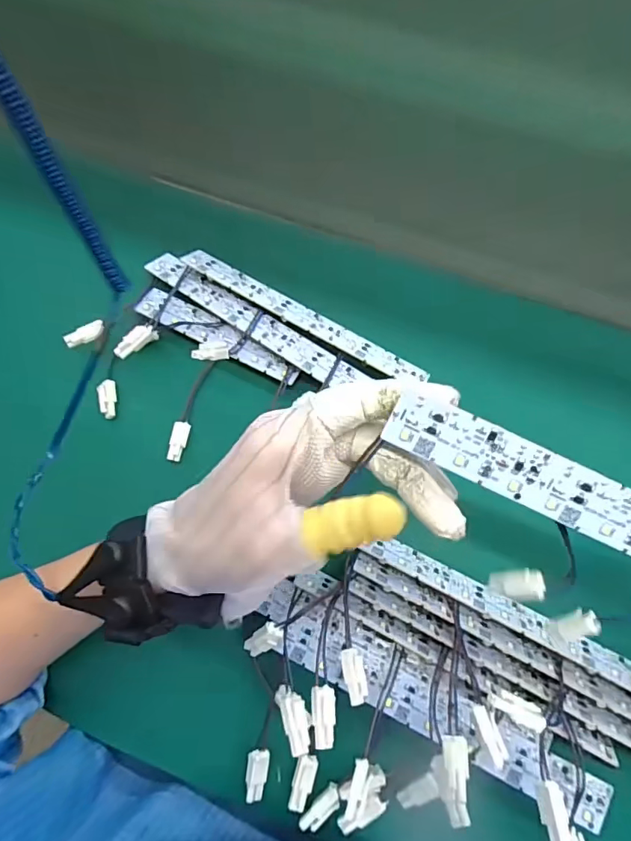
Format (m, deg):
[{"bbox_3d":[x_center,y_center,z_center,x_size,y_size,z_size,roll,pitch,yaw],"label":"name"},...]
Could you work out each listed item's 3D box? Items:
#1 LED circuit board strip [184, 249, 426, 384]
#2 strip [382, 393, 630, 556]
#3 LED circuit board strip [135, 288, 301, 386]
[{"bbox_3d":[-0.011,-0.073,0.349,0.187,0.004,0.023,30,48,10],"label":"LED circuit board strip"},{"bbox_3d":[0.109,0.033,0.197,0.167,0.004,0.024,26,100,0],"label":"strip"},{"bbox_3d":[-0.069,-0.060,0.349,0.128,0.008,0.023,28,76,10],"label":"LED circuit board strip"}]

